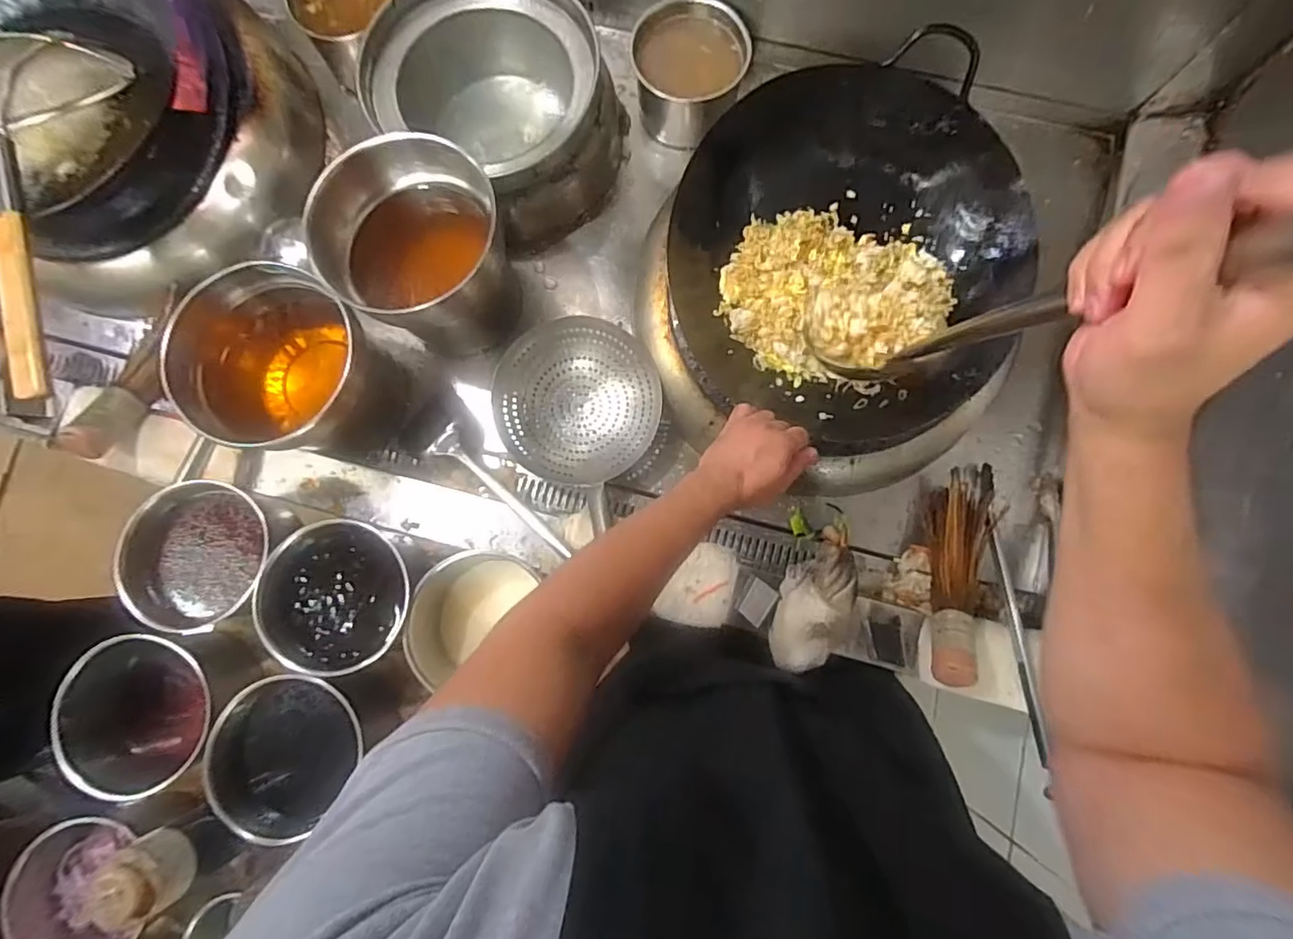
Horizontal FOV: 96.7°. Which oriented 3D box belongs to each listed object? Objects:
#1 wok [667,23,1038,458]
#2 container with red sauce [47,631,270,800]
[{"bbox_3d":[0.237,-0.266,0.714,0.385,0.155,0.397,20,81,4],"label":"wok"},{"bbox_3d":[-0.584,0.280,0.705,0.190,0.128,0.156,5,80,2],"label":"container with red sauce"}]

